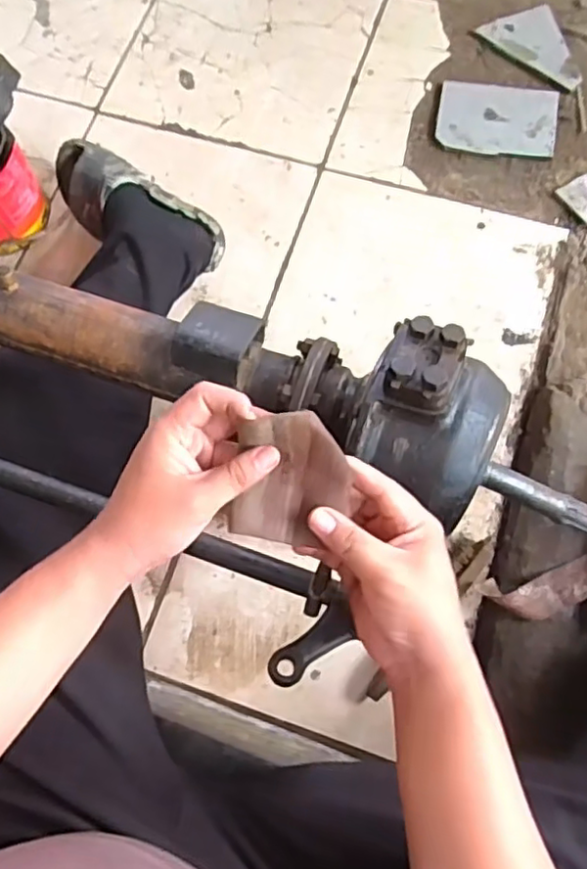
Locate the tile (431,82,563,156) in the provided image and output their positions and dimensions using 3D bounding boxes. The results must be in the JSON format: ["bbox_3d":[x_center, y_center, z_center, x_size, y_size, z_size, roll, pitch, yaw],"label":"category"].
[{"bbox_3d":[0.334,-0.520,1.041,0.187,0.016,0.140,10,75,5],"label":"tile"}]

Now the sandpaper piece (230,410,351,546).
[{"bbox_3d":[0.001,0.030,0.434,0.076,0.016,0.092,7,105,-5],"label":"sandpaper piece"}]

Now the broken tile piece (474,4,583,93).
[{"bbox_3d":[0.428,-0.674,1.089,0.194,0.015,0.118,40,80,12],"label":"broken tile piece"}]

